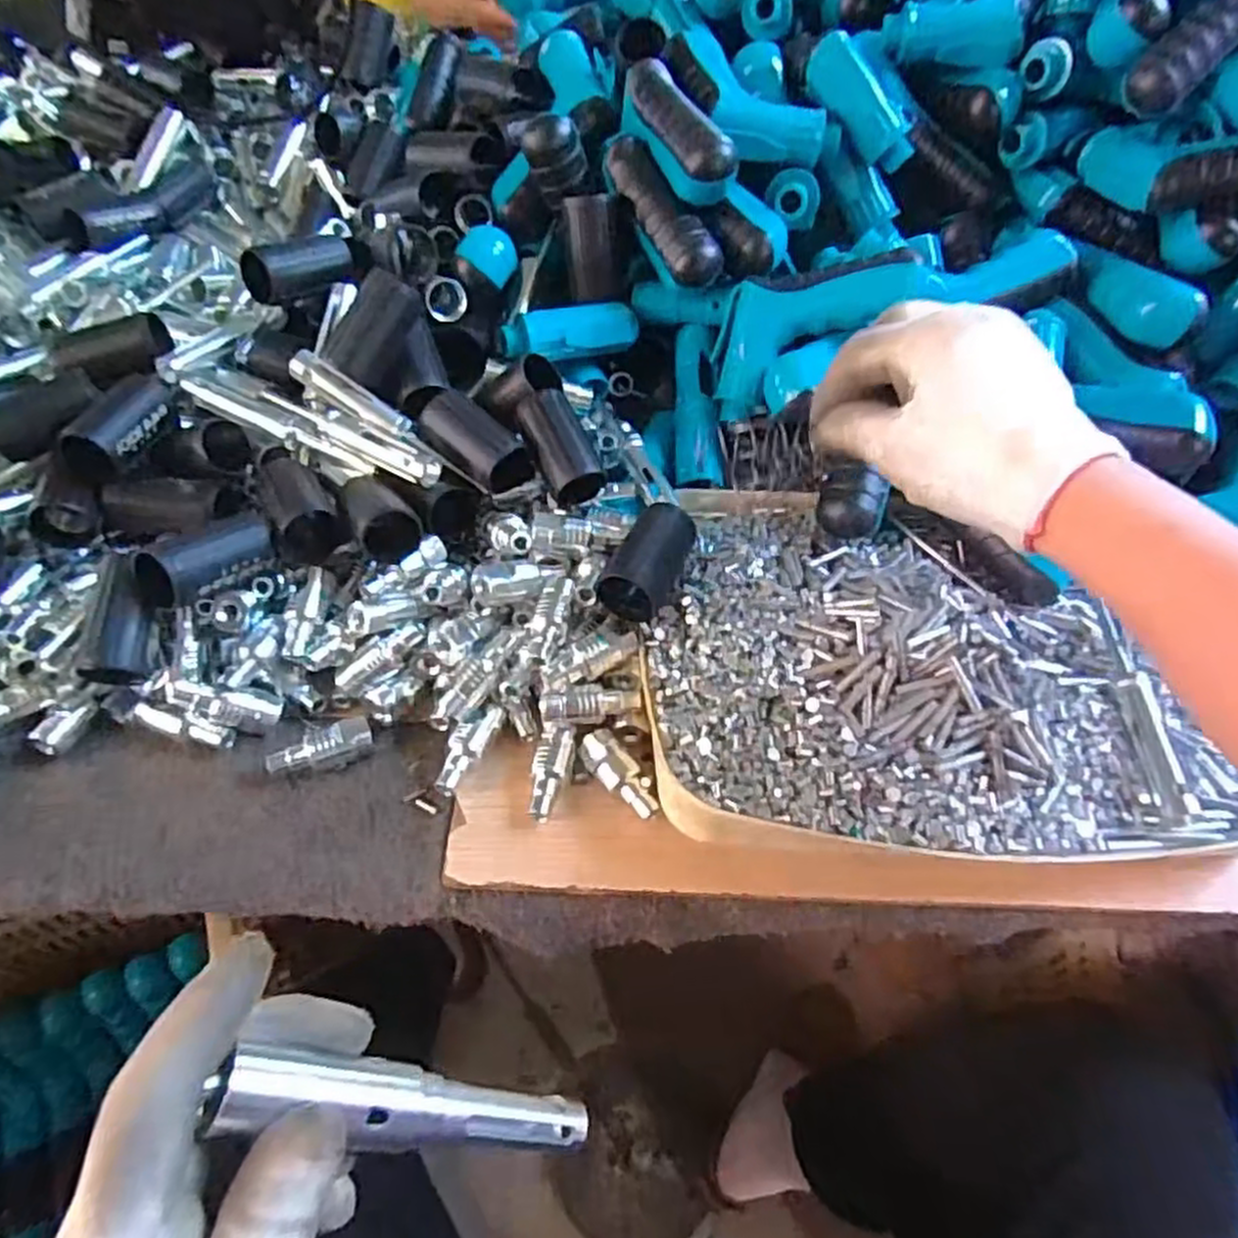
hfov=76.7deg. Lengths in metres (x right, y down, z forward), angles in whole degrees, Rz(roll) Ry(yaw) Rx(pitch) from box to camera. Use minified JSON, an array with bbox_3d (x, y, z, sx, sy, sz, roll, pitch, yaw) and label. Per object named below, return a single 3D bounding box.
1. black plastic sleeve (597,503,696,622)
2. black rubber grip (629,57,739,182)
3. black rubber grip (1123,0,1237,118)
[{"bbox_3d":[0.015,-0.032,0.418,0.032,0.034,0.059,20,53,12],"label":"black plastic sleeve"},{"bbox_3d":[0.035,-0.308,0.479,0.029,0.016,0.106,-21,68,-19],"label":"black rubber grip"},{"bbox_3d":[0.356,-0.352,0.463,0.105,0.033,0.031,-43,56,15],"label":"black rubber grip"}]

